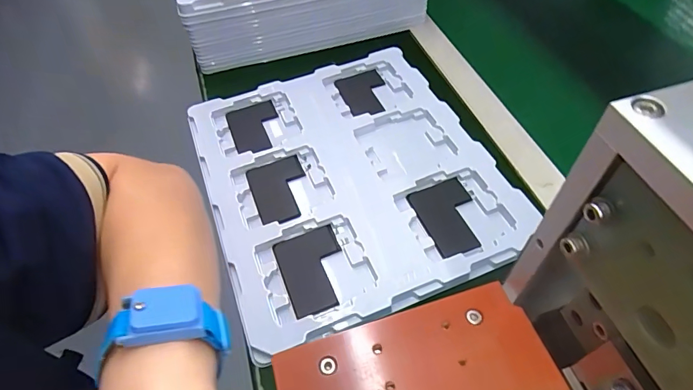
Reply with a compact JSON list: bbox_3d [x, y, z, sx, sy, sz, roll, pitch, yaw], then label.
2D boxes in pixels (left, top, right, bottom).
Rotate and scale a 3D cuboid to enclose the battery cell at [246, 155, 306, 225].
[{"bbox_3d":[-0.067,-0.005,0.432,0.058,0.010,0.082,-19,55,-11],"label":"battery cell"}]

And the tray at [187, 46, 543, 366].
[{"bbox_3d":[-0.002,-0.028,0.441,0.275,0.017,0.312,-20,55,-11],"label":"tray"}]

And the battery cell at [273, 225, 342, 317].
[{"bbox_3d":[-0.030,0.066,0.378,0.057,0.006,0.072,-18,54,-10],"label":"battery cell"}]

